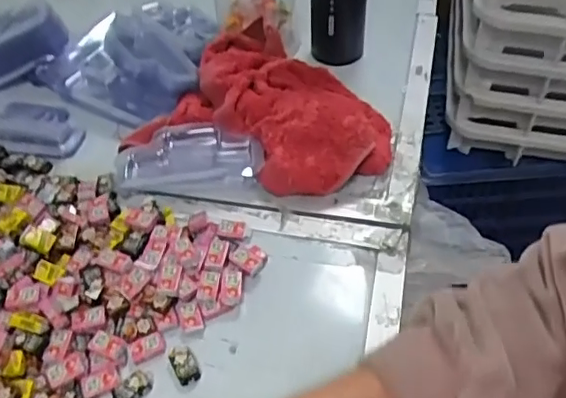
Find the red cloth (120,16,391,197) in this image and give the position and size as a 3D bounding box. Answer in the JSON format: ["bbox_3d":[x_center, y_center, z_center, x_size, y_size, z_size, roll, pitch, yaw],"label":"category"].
[{"bbox_3d":[-0.001,-0.088,0.586,0.223,0.058,0.196,25,53,21],"label":"red cloth"}]

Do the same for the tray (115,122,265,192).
[{"bbox_3d":[-0.090,-0.043,0.563,0.141,0.031,0.068,2,48,2],"label":"tray"}]

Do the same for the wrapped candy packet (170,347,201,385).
[{"bbox_3d":[-0.075,0.125,0.439,0.017,0.007,0.032,-19,51,-16],"label":"wrapped candy packet"}]

